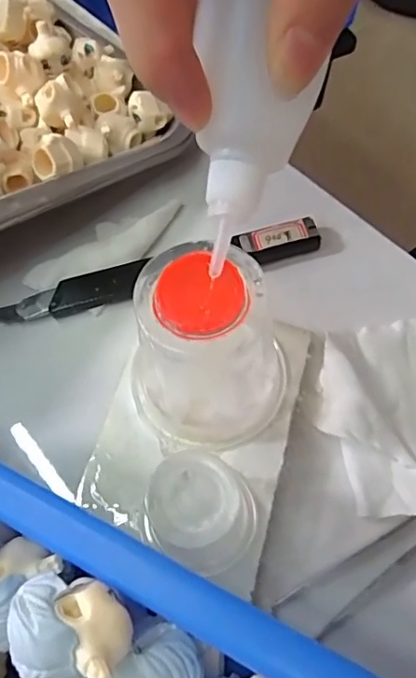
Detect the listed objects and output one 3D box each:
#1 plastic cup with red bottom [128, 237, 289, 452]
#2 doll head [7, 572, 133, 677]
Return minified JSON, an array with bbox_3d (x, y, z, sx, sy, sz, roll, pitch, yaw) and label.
[{"bbox_3d":[0.000,0.006,0.178,0.055,0.068,0.047,-21,65,-9],"label":"plastic cup with red bottom"},{"bbox_3d":[-0.032,0.069,0.125,0.027,0.023,0.023,15,65,9],"label":"doll head"}]

